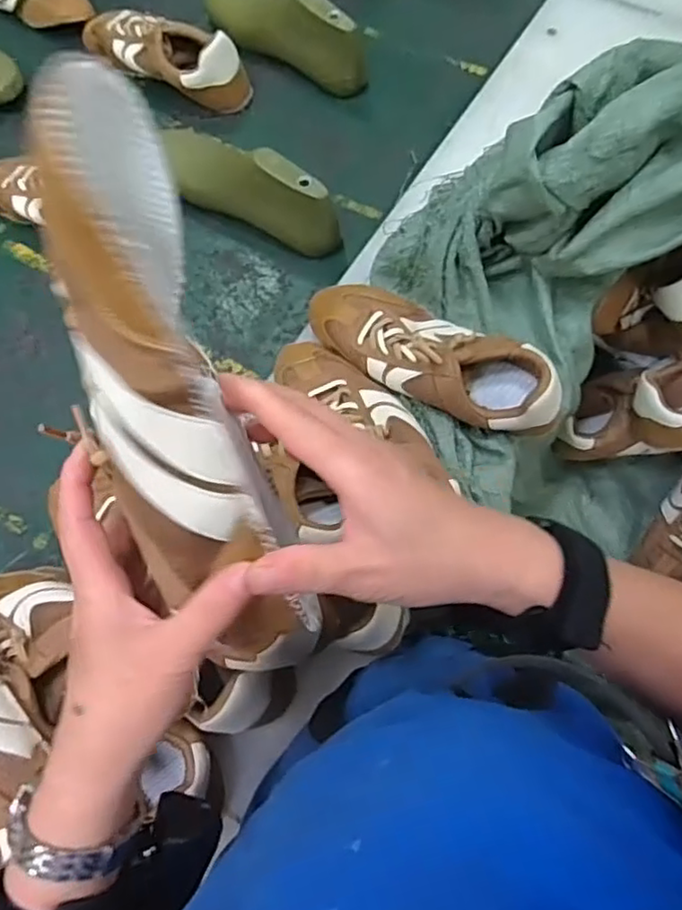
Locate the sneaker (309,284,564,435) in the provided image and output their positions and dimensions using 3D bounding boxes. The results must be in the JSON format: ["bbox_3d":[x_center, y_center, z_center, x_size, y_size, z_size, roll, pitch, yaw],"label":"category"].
[{"bbox_3d":[0.078,-0.096,0.599,0.257,0.076,0.103,32,75,12],"label":"sneaker"}]

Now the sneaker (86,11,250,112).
[{"bbox_3d":[-0.238,-0.534,0.834,0.250,0.071,0.082,32,75,12],"label":"sneaker"}]

